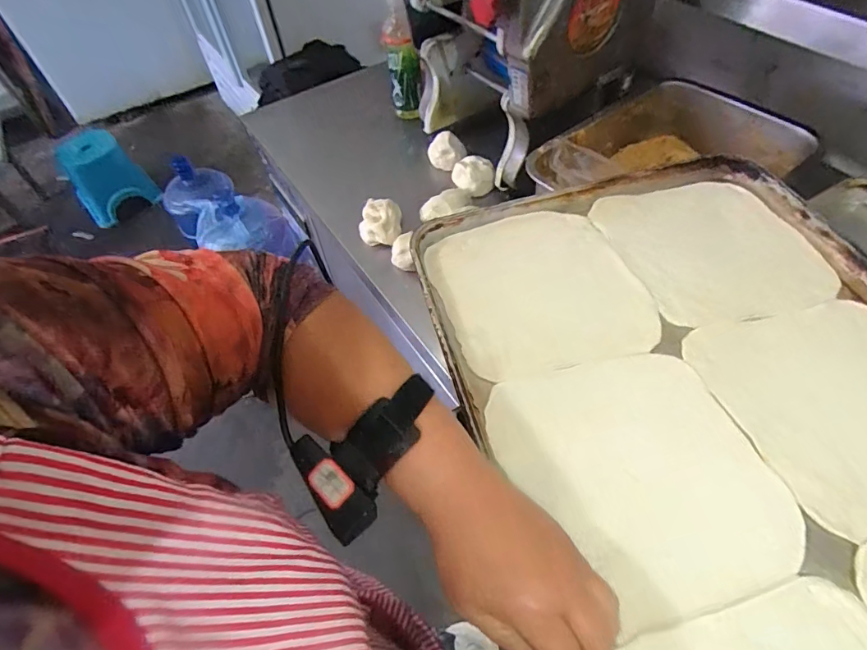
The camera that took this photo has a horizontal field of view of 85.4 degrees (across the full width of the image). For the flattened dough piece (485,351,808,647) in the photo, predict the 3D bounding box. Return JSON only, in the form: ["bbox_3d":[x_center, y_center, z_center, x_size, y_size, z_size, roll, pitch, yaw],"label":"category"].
[{"bbox_3d":[0.153,0.106,0.358,0.177,0.008,0.192,-17,55,-9],"label":"flattened dough piece"}]

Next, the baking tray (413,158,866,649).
[{"bbox_3d":[0.238,0.088,0.360,0.393,0.026,0.590,-14,54,-6],"label":"baking tray"}]

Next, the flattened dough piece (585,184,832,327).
[{"bbox_3d":[0.283,-0.083,0.484,0.172,0.010,0.188,-16,55,-7],"label":"flattened dough piece"}]

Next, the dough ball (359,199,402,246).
[{"bbox_3d":[-0.087,-0.172,0.778,0.068,0.040,0.084,1,54,5],"label":"dough ball"}]

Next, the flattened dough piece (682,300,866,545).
[{"bbox_3d":[0.332,0.064,0.377,0.180,0.013,0.194,-15,55,-7],"label":"flattened dough piece"}]

